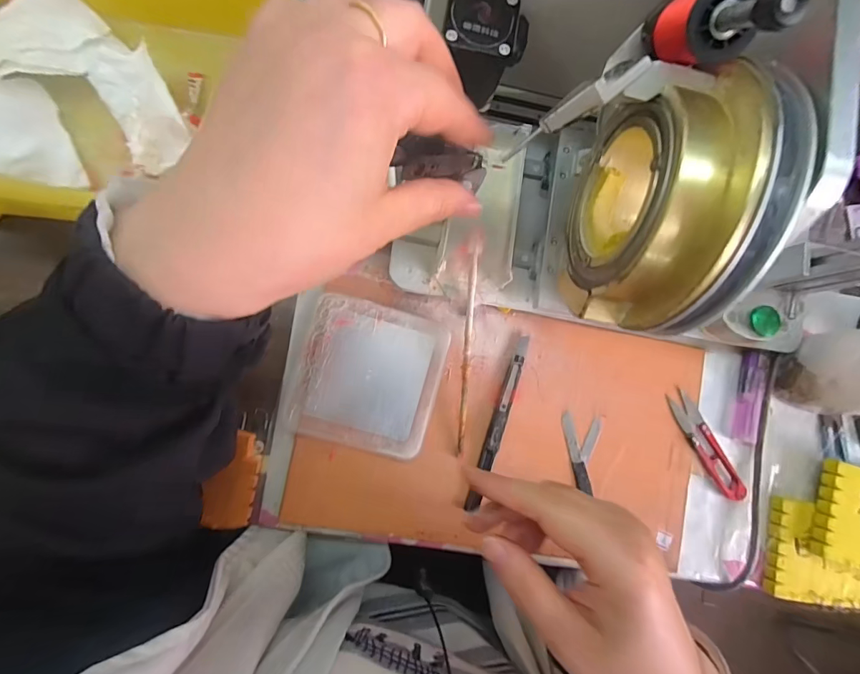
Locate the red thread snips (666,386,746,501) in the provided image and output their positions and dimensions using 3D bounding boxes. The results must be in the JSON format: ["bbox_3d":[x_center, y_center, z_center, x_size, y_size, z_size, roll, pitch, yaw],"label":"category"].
[{"bbox_3d":[0.231,0.090,0.354,0.022,0.011,0.100,-28,91,-8],"label":"red thread snips"}]

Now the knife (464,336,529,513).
[{"bbox_3d":[0.055,0.066,0.332,0.011,0.007,0.139,20,85,-7],"label":"knife"}]

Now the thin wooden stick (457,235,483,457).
[{"bbox_3d":[0.028,0.010,0.321,0.008,0.013,0.162,2,100,-8],"label":"thin wooden stick"}]

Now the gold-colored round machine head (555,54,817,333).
[{"bbox_3d":[0.104,-0.055,0.190,0.048,0.089,0.104,5,86,-8],"label":"gold-colored round machine head"}]

